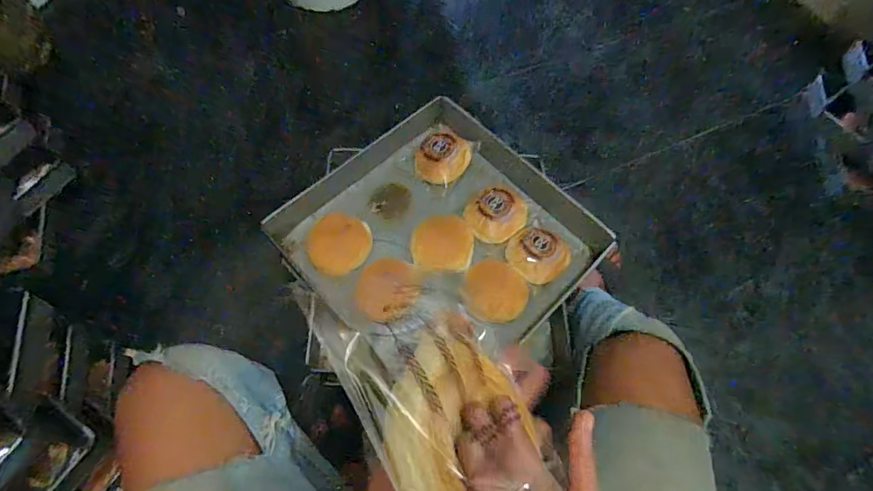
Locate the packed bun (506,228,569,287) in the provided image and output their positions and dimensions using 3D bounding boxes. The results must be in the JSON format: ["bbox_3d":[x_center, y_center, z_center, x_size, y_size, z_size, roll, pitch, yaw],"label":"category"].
[{"bbox_3d":[0.165,0.012,0.764,0.101,0.037,0.096,1,63,-3],"label":"packed bun"}]

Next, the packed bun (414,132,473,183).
[{"bbox_3d":[0.007,-0.158,0.853,0.099,0.041,0.094,1,63,-3],"label":"packed bun"}]

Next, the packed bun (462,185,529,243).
[{"bbox_3d":[0.109,-0.056,0.805,0.104,0.035,0.090,-37,71,-19],"label":"packed bun"}]

